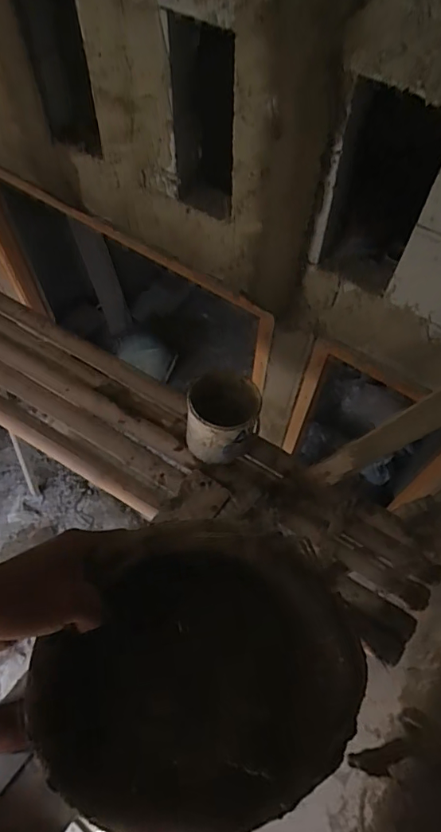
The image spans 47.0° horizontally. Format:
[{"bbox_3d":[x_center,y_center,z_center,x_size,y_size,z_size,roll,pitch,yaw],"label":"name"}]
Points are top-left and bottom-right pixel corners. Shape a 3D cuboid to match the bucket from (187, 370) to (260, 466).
[{"bbox_3d":[0.008,-0.004,1.317,0.179,0.169,0.193,0,62,0],"label":"bucket"}]

